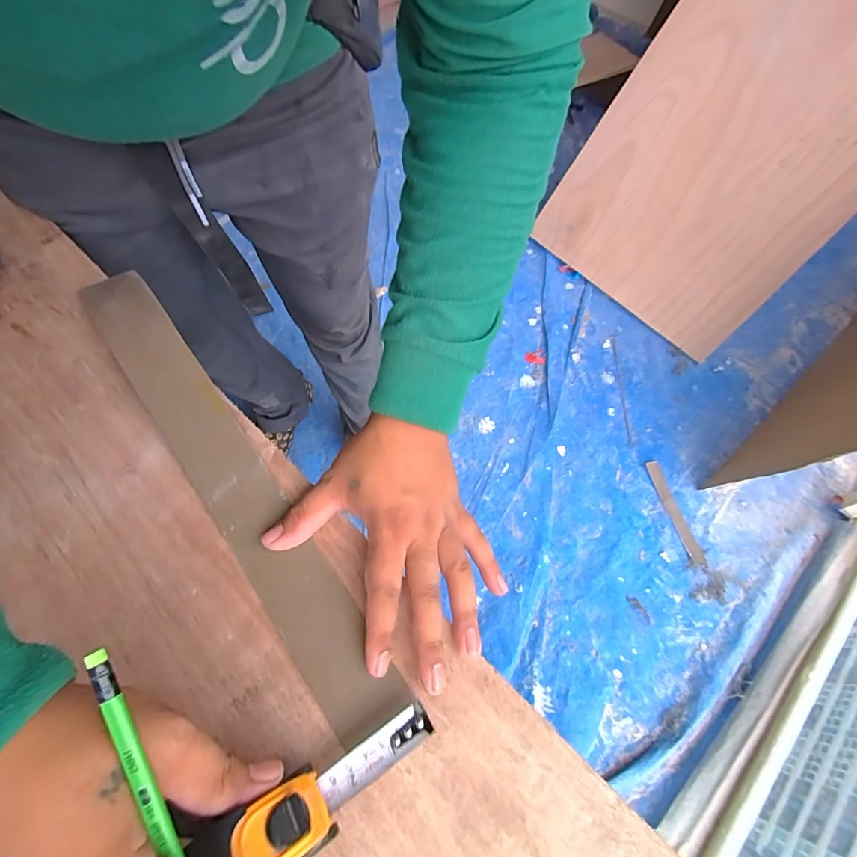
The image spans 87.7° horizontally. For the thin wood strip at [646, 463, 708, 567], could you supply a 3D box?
[{"bbox_3d":[0.535,0.181,0.977,0.029,0.013,0.232,-10,64,-6],"label":"thin wood strip"}]

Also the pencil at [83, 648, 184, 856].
[{"bbox_3d":[-0.100,0.162,0.171,0.008,0.007,0.160,-21,89,-12],"label":"pencil"}]

